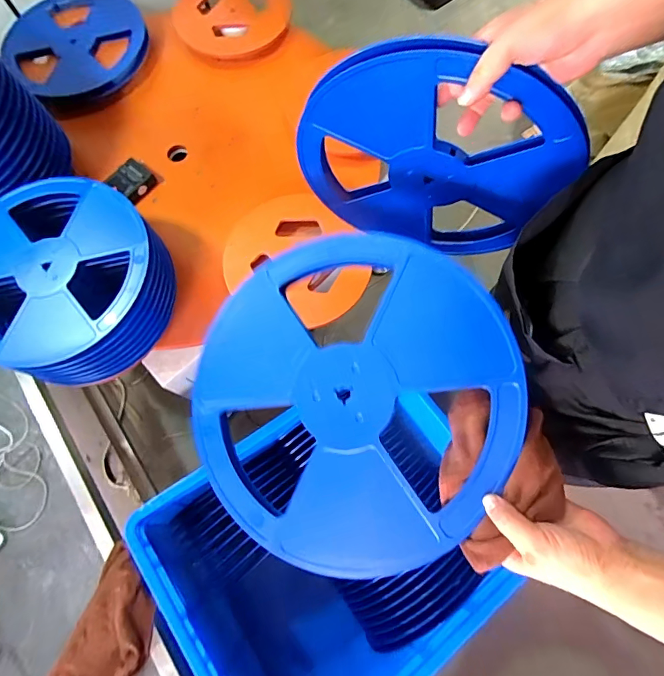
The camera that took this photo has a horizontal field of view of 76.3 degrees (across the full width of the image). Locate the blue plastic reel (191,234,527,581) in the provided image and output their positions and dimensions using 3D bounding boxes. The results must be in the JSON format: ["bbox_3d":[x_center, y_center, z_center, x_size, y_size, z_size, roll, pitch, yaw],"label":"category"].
[{"bbox_3d":[0.013,0.056,0.413,0.311,0.014,0.317,-2,80,13],"label":"blue plastic reel"}]

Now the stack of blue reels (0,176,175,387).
[{"bbox_3d":[-0.442,-0.097,0.719,0.308,0.120,0.317,-35,75,-9],"label":"stack of blue reels"}]

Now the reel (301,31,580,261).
[{"bbox_3d":[0.105,-0.196,0.490,0.284,0.289,0.022,17,74,7],"label":"reel"}]

